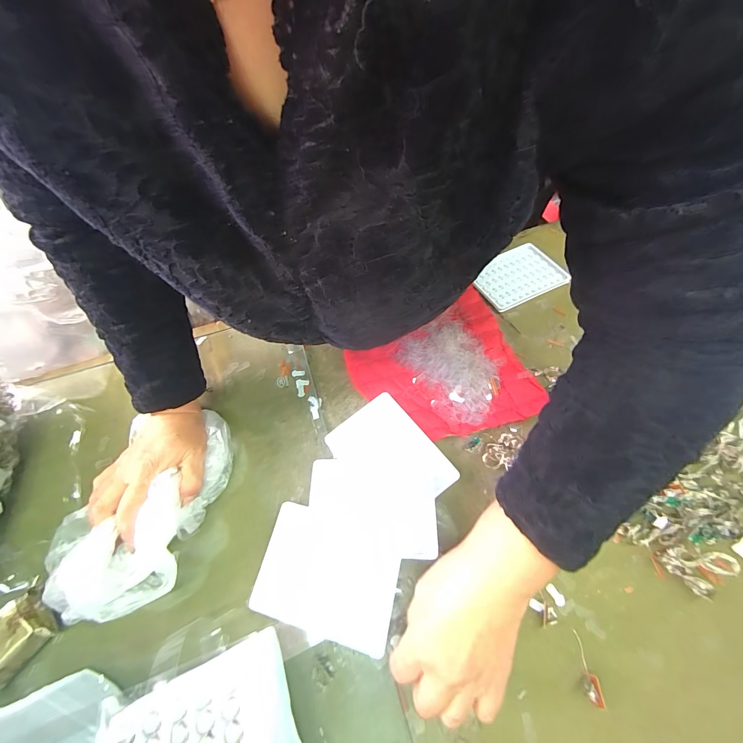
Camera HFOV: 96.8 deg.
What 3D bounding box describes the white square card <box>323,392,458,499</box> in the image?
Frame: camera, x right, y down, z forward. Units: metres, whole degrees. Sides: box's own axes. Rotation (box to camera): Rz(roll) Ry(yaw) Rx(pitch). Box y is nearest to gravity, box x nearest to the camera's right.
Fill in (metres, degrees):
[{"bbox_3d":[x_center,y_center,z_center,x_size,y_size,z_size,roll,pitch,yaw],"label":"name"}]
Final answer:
[{"bbox_3d":[0.018,0.093,0.371,0.093,0.006,0.129,-35,59,-13],"label":"white square card"}]

